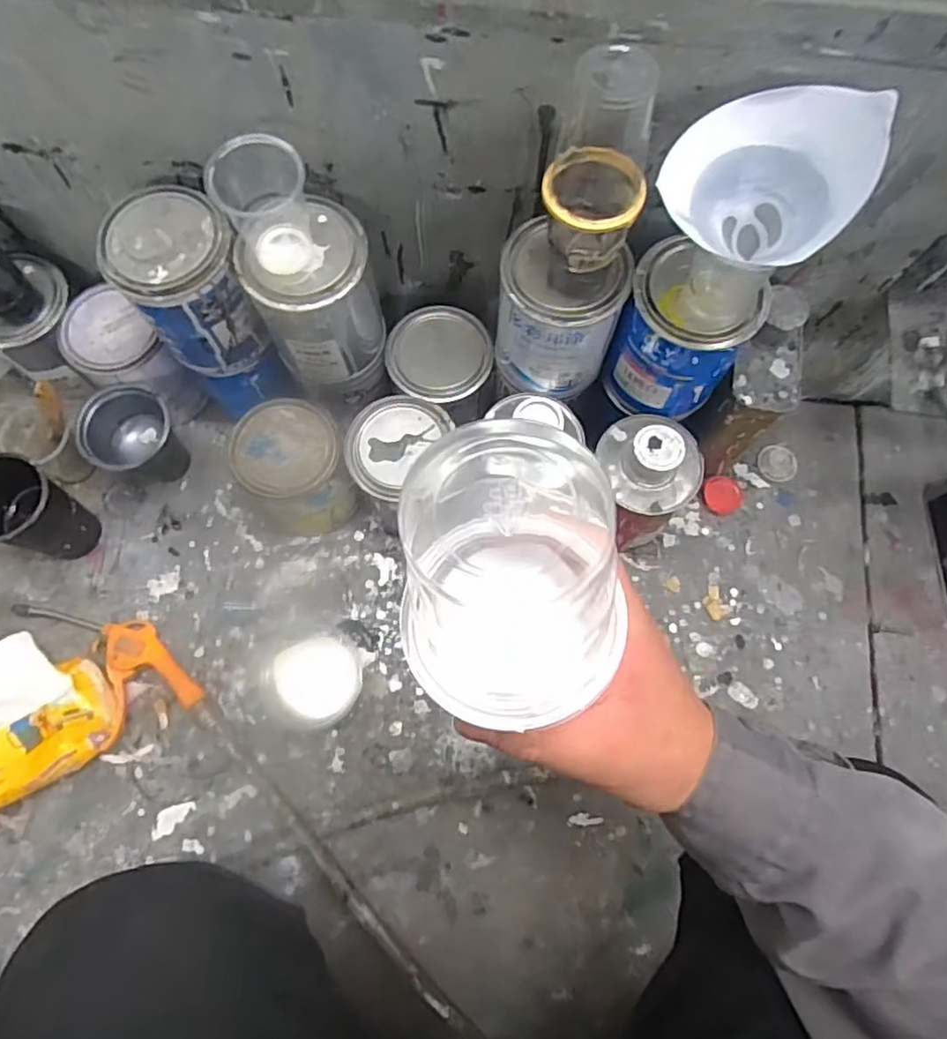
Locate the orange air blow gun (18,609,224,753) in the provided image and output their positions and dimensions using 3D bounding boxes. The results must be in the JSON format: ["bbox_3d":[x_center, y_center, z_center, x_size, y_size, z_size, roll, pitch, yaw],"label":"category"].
[{"bbox_3d":[-0.373,0.148,0.672,0.102,0.030,0.226,-38,77,-12],"label":"orange air blow gun"}]

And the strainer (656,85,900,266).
[{"bbox_3d":[0.185,-0.220,0.419,0.120,0.093,0.092,18,73,5],"label":"strainer"}]

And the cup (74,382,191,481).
[{"bbox_3d":[-0.358,-0.084,0.699,0.084,0.115,0.083,0,72,-1],"label":"cup"}]

